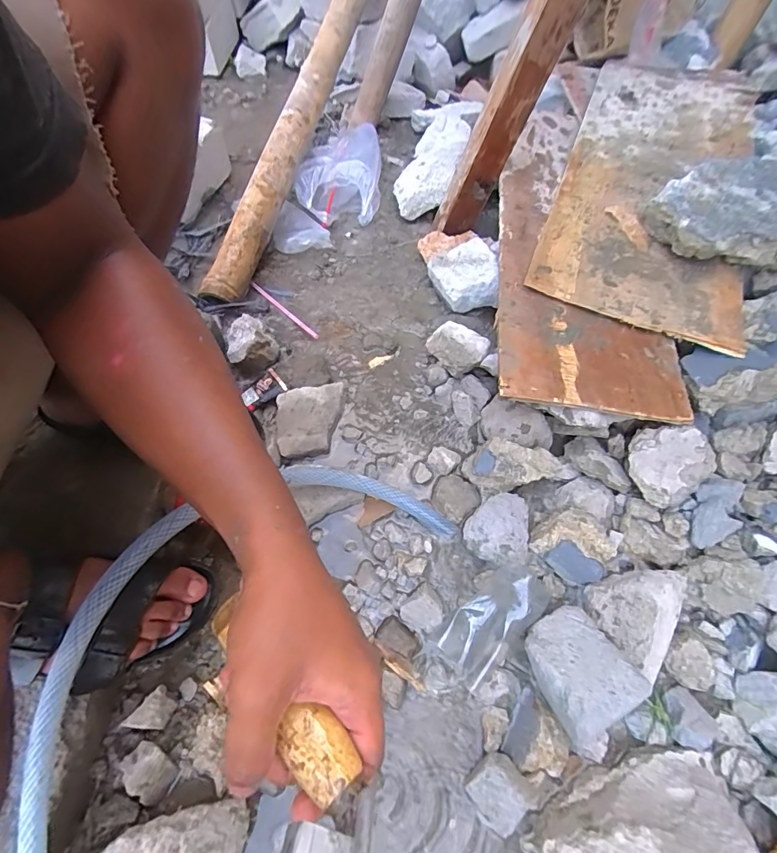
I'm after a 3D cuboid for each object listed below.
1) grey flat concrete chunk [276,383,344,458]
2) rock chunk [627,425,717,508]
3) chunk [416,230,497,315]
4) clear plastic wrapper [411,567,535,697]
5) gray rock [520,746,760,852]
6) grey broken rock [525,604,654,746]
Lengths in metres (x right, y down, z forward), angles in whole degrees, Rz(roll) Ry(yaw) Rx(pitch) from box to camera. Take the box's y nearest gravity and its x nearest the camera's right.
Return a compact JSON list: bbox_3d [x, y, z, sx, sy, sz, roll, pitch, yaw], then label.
[{"bbox_3d":[-0.103,-0.005,0.569,0.086,0.034,0.101,-4,62,-6],"label":"grey flat concrete chunk"},{"bbox_3d":[0.337,0.044,0.513,0.097,0.049,0.088,-25,64,-15],"label":"rock chunk"},{"bbox_3d":[0.116,-0.274,0.701,0.130,0.059,0.179,5,60,2],"label":"chunk"},{"bbox_3d":[0.097,0.215,0.447,0.153,0.035,0.060,-46,66,-5],"label":"clear plastic wrapper"},{"bbox_3d":[0.221,0.338,0.359,0.177,0.076,0.099,5,60,2],"label":"gray rock"},{"bbox_3d":[0.187,0.239,0.413,0.082,0.050,0.107,-29,65,-16],"label":"grey broken rock"}]

